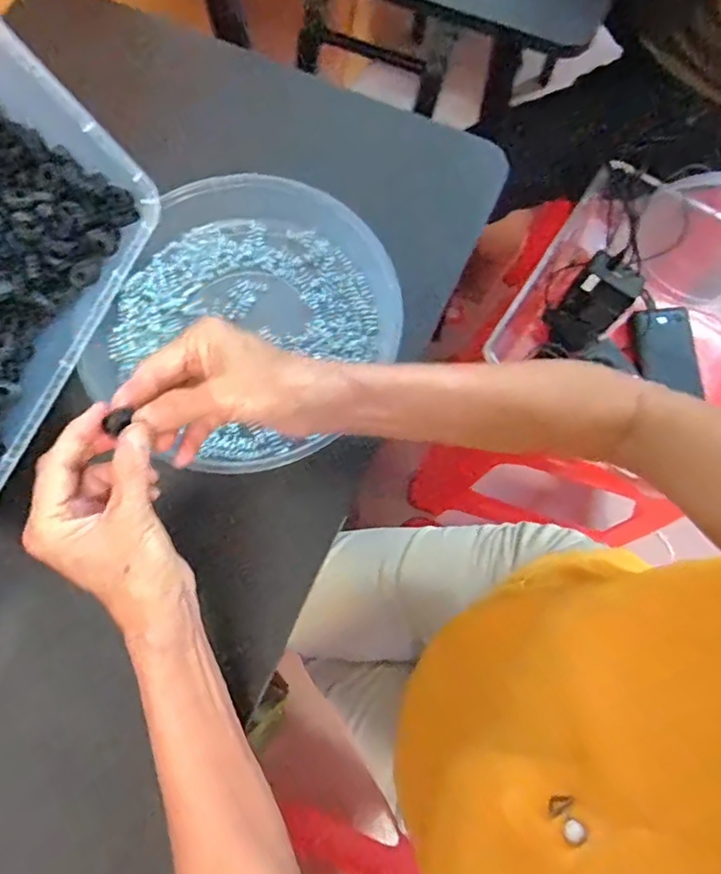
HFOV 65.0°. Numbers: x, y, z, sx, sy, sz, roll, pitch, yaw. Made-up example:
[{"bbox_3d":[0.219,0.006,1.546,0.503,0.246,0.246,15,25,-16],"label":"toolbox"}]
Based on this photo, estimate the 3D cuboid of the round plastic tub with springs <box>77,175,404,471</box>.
[{"bbox_3d":[-0.085,-0.093,0.437,0.220,0.036,0.224,0,77,-1],"label":"round plastic tub with springs"}]

